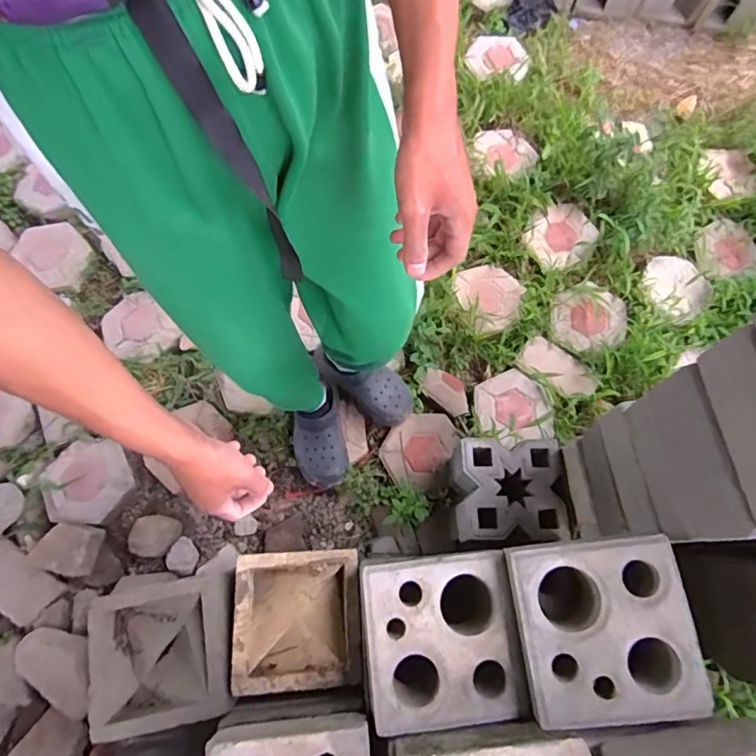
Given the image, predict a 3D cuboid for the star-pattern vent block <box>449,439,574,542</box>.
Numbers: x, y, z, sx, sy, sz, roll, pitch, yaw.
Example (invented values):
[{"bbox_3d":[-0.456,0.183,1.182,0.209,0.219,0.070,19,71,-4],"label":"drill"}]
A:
[{"bbox_3d":[0.260,0.226,1.007,0.214,0.088,0.201,-2,72,0],"label":"star-pattern vent block"}]

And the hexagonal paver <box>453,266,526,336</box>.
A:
[{"bbox_3d":[0.286,-0.214,1.290,0.172,0.040,0.201,-16,62,-23],"label":"hexagonal paver"}]

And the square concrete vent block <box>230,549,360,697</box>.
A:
[{"bbox_3d":[-0.128,0.383,0.795,0.189,0.063,0.195,-3,72,-1],"label":"square concrete vent block"}]

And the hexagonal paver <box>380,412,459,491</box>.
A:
[{"bbox_3d":[0.099,0.165,1.200,0.170,0.040,0.195,20,74,7],"label":"hexagonal paver"}]

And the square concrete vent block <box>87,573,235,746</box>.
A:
[{"bbox_3d":[-0.333,0.421,0.763,0.211,0.069,0.190,-11,70,-3],"label":"square concrete vent block"}]

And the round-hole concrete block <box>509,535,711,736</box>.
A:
[{"bbox_3d":[0.277,0.315,0.639,0.194,0.117,0.196,-6,72,-1],"label":"round-hole concrete block"}]

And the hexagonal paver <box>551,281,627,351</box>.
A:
[{"bbox_3d":[0.535,-0.159,1.263,0.177,0.033,0.178,-5,70,0],"label":"hexagonal paver"}]

